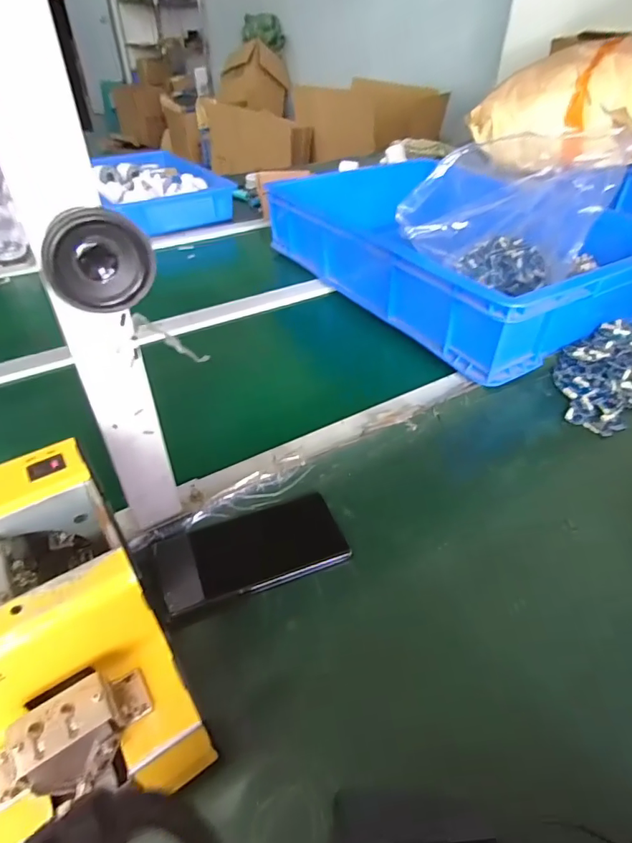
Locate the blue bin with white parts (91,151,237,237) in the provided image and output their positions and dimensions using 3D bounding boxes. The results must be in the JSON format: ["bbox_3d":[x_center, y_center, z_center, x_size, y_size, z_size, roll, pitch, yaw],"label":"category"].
[{"bbox_3d":[-0.395,-0.556,1.091,0.292,0.089,0.416,-26,47,-27],"label":"blue bin with white parts"}]

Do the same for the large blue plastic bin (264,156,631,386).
[{"bbox_3d":[0.223,-0.301,0.776,0.396,0.123,0.557,-21,47,-24],"label":"large blue plastic bin"}]

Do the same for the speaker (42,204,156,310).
[{"bbox_3d":[-0.117,-0.087,0.251,0.053,0.051,0.020,-21,31,-23],"label":"speaker"}]

